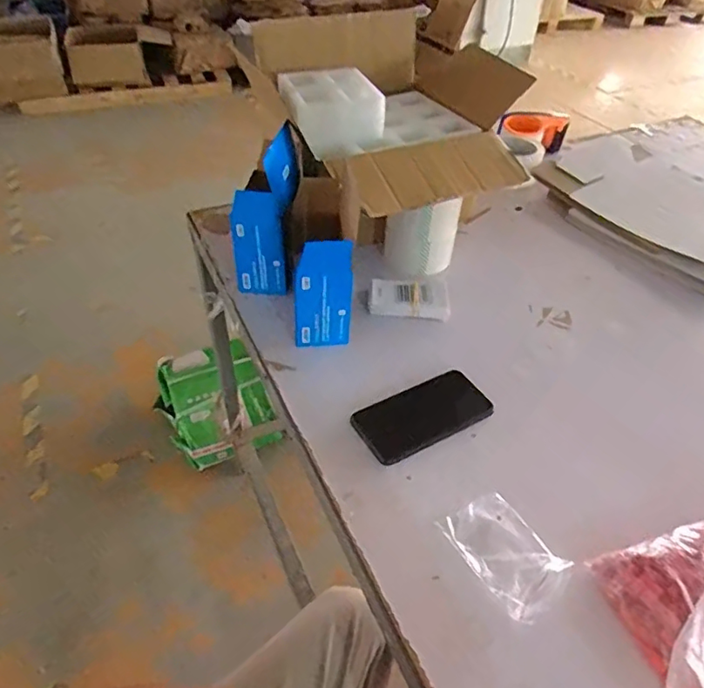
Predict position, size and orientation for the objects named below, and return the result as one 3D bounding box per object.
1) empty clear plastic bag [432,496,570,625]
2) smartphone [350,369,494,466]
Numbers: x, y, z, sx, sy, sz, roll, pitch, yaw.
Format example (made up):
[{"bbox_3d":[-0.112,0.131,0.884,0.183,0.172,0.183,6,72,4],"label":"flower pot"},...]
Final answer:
[{"bbox_3d":[0.143,0.191,0.509,0.072,0.019,0.112,-23,49,-25],"label":"empty clear plastic bag"},{"bbox_3d":[0.082,0.080,0.635,0.155,0.008,0.081,-22,48,-24],"label":"smartphone"}]

